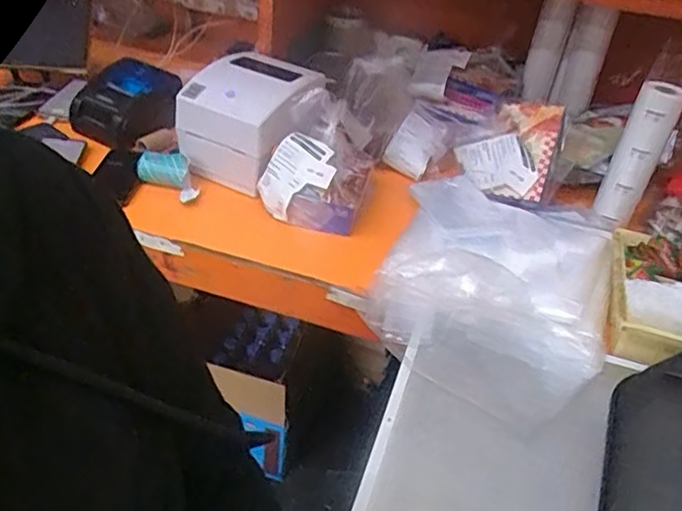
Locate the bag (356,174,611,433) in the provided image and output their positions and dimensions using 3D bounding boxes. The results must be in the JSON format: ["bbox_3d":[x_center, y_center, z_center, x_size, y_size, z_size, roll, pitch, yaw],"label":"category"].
[{"bbox_3d":[0.214,0.020,0.865,0.312,0.067,0.454,18,39,14],"label":"bag"}]

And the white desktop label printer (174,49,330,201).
[{"bbox_3d":[-0.148,-0.234,1.055,0.187,0.161,0.200,29,43,27],"label":"white desktop label printer"}]

